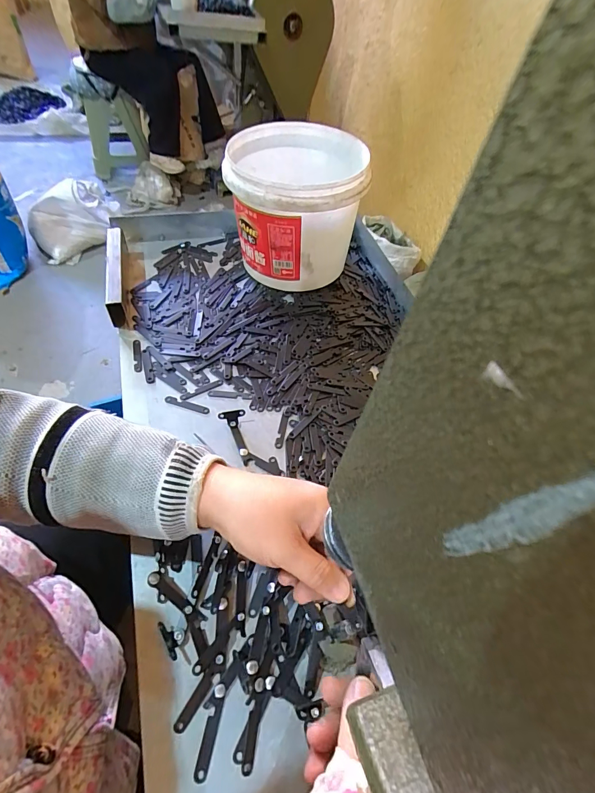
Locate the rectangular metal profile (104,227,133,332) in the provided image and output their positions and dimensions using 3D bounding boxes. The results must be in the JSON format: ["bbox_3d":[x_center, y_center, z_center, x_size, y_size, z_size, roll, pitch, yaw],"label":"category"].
[{"bbox_3d":[-0.246,-0.168,0.505,0.022,0.046,0.176,-10,56,-13],"label":"rectangular metal profile"}]

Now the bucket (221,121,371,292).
[{"bbox_3d":[-0.010,-0.269,0.534,0.164,0.159,0.192,3,54,-3],"label":"bucket"}]

